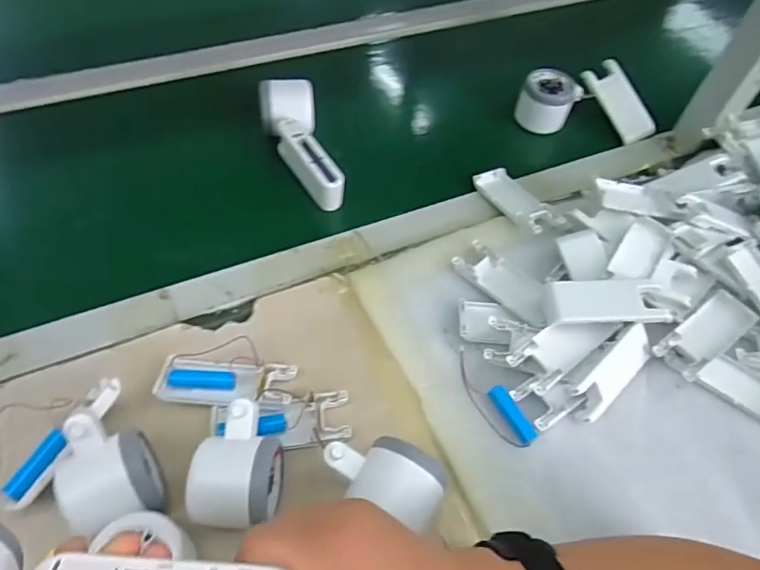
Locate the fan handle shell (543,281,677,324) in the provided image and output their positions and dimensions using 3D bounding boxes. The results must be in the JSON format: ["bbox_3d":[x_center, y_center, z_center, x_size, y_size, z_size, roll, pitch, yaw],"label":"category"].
[{"bbox_3d":[0.193,0.016,0.459,0.098,0.021,0.038,4,55,-2],"label":"fan handle shell"}]

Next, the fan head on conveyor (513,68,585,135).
[{"bbox_3d":[0.199,-0.218,0.630,0.063,0.050,0.065,23,57,11],"label":"fan head on conveyor"}]

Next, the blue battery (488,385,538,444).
[{"bbox_3d":[0.107,0.104,0.434,0.014,0.014,0.050,-22,60,-19],"label":"blue battery"}]

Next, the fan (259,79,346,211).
[{"bbox_3d":[-0.083,-0.144,0.560,0.057,0.067,0.139,-13,58,-14],"label":"fan"}]

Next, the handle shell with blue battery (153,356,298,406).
[{"bbox_3d":[-0.123,0.077,0.433,0.104,0.013,0.037,2,55,-3],"label":"handle shell with blue battery"}]

